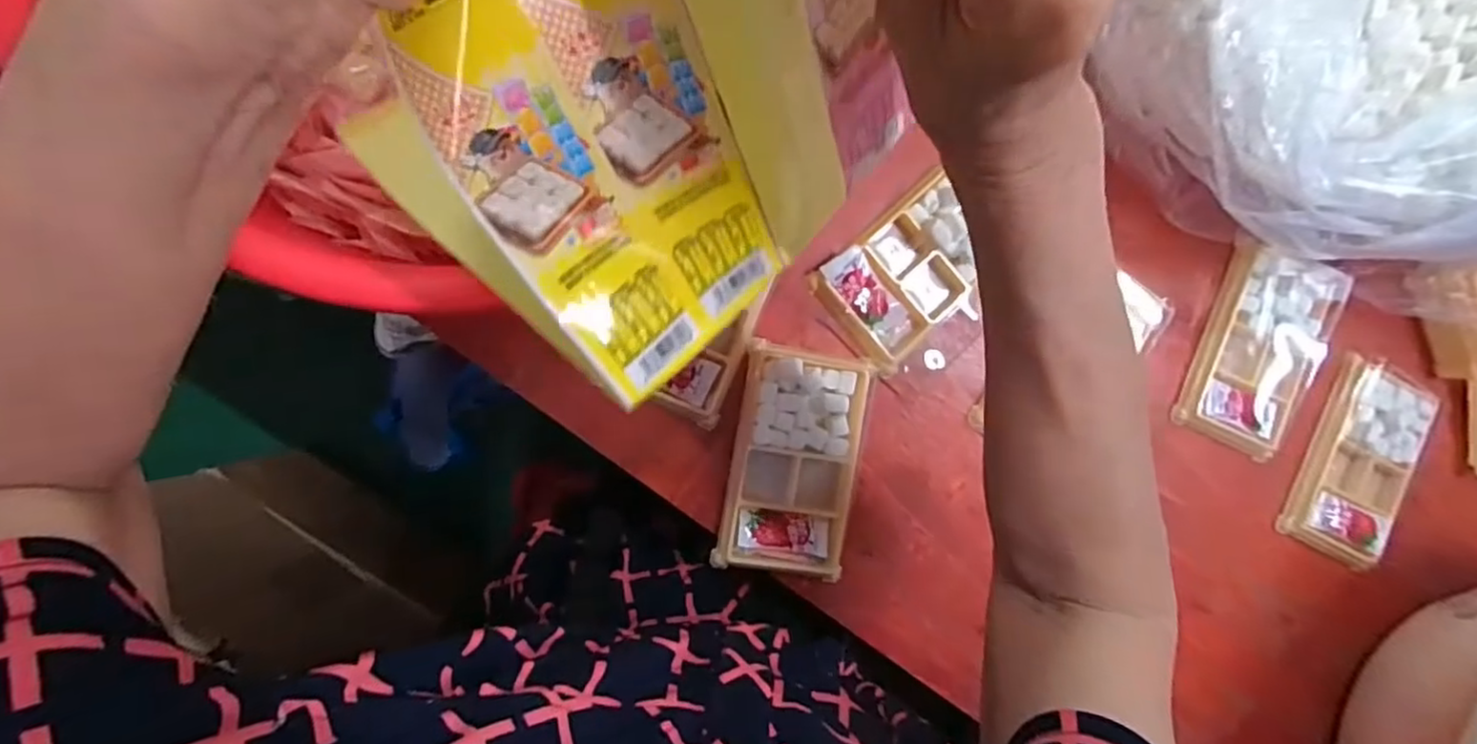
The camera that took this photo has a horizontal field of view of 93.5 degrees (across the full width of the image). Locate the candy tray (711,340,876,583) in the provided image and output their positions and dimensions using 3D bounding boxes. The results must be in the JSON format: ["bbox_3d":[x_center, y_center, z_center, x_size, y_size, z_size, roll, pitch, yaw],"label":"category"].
[{"bbox_3d":[0.037,0.055,0.423,0.079,0.017,0.134,10,89,-10],"label":"candy tray"}]

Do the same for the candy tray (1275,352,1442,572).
[{"bbox_3d":[0.446,0.065,0.495,0.082,0.017,0.138,25,87,-9],"label":"candy tray"}]

